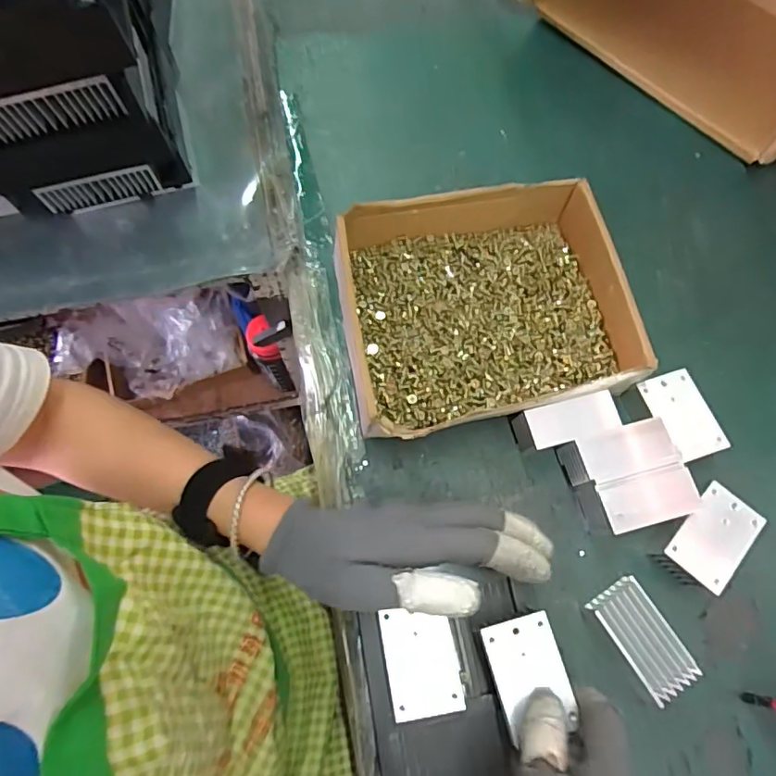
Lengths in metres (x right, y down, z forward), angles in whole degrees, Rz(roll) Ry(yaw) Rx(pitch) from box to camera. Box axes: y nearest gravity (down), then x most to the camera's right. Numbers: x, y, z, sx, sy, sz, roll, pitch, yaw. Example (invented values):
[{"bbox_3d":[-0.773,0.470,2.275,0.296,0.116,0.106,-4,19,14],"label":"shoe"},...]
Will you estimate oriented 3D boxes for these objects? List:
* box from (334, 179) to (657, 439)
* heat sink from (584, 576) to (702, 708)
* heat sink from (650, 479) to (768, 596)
[{"bbox_3d":[0.074,-0.064,0.417,0.216,0.053,0.189,-11,72,-3],"label":"box"},{"bbox_3d":[0.168,0.167,0.346,0.038,0.029,0.066,-28,73,-8],"label":"heat sink"},{"bbox_3d":[0.225,0.106,0.366,0.042,0.031,0.065,40,76,13],"label":"heat sink"}]

